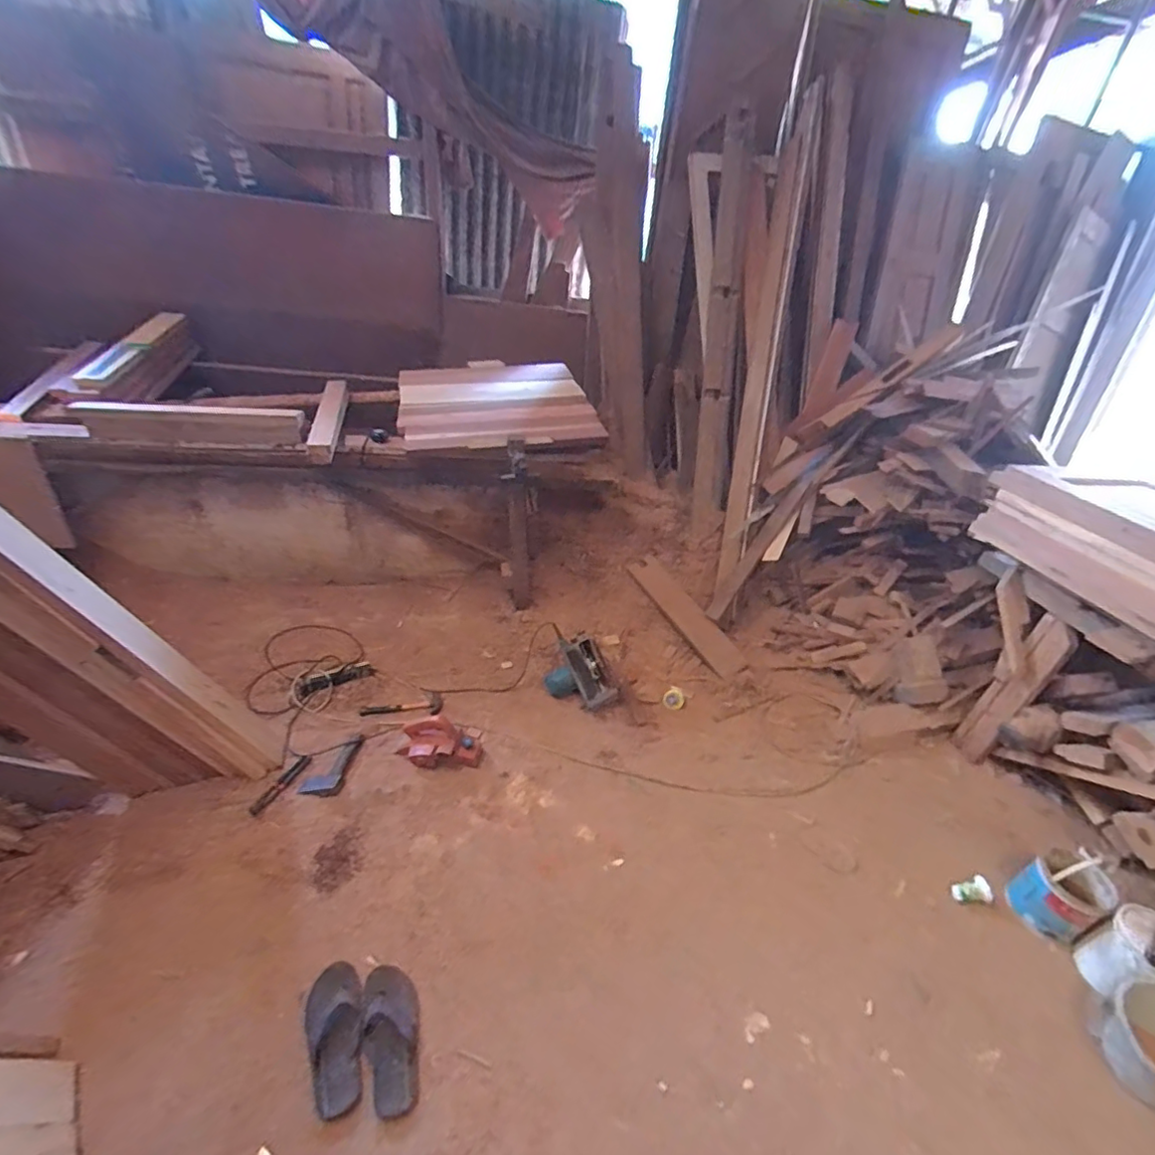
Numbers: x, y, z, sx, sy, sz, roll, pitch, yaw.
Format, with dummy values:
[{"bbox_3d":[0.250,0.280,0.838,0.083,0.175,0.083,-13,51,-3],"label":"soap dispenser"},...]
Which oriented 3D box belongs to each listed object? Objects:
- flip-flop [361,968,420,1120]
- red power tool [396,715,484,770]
[{"bbox_3d":[-0.403,0.985,1.227,0.115,0.059,0.271,-4,37,-14],"label":"flip-flop"},{"bbox_3d":[-0.435,0.513,1.786,0.251,0.159,0.105,12,36,8],"label":"red power tool"}]

